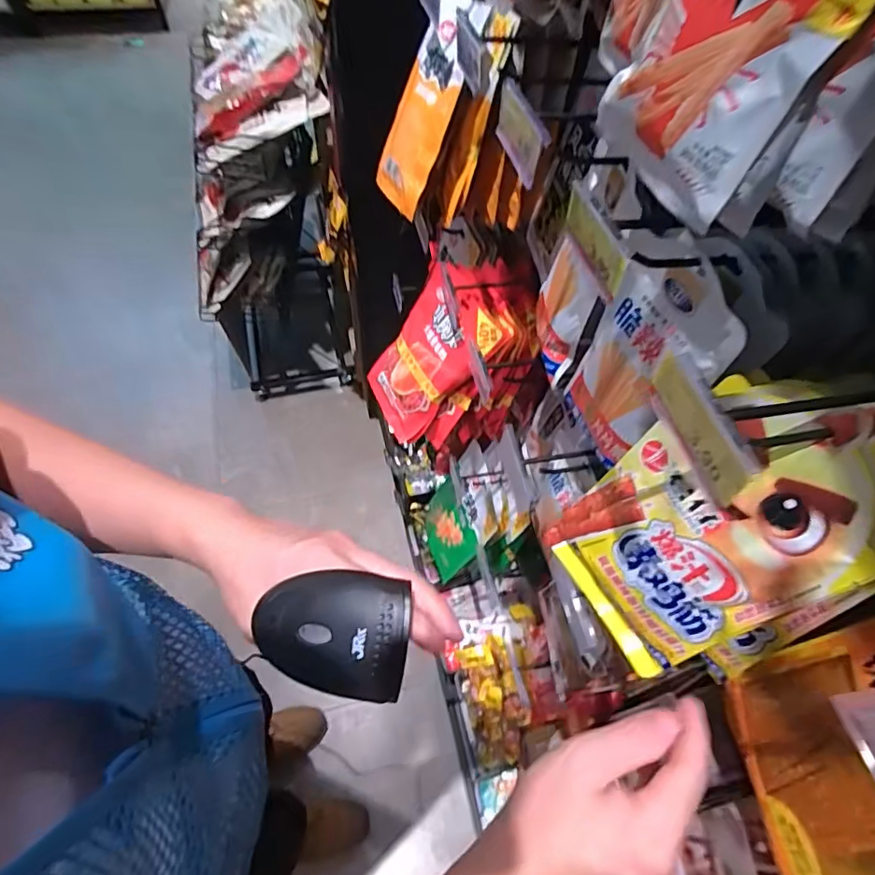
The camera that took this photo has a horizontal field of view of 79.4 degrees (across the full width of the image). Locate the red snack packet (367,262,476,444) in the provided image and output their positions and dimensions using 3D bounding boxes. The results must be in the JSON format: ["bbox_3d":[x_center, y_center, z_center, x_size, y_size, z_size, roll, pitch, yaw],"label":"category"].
[{"bbox_3d":[-0.032,-0.122,0.878,0.031,0.236,0.173,-3,58,-50],"label":"red snack packet"}]

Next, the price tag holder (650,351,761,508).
[{"bbox_3d":[0.147,-0.007,0.295,0.007,0.046,0.086,-10,58,-9],"label":"price tag holder"}]

